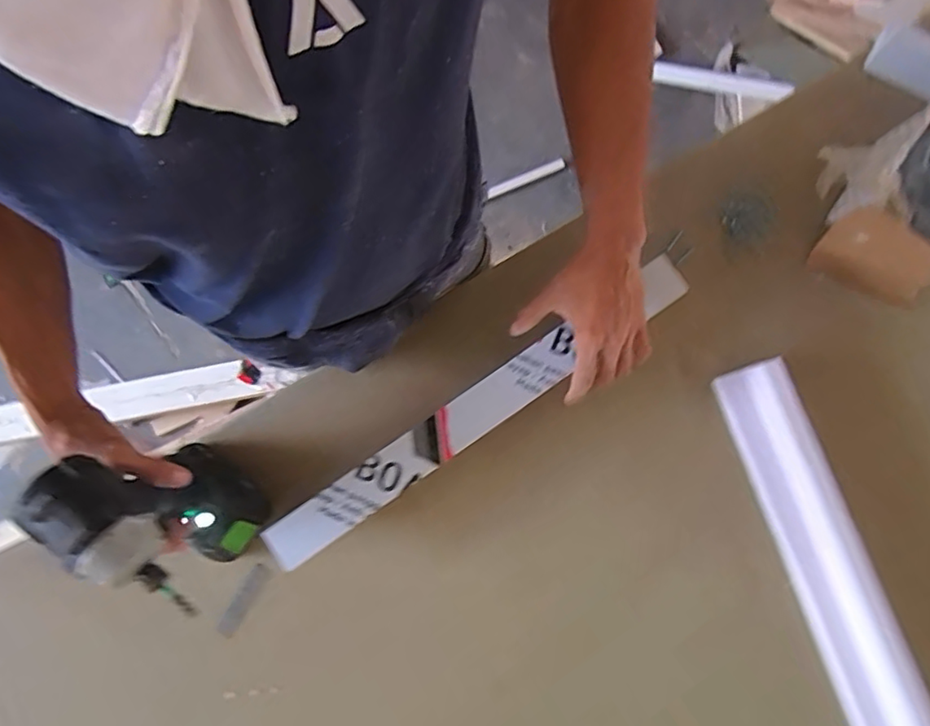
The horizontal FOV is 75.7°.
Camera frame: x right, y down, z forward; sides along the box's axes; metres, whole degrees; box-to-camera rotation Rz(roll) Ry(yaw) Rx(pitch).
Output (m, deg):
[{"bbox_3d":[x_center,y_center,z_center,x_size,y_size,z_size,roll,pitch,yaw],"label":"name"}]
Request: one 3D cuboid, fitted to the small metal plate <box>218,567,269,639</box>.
[{"bbox_3d":[-0.241,0.259,0.651,0.019,0.006,0.081,29,83,5],"label":"small metal plate"}]

